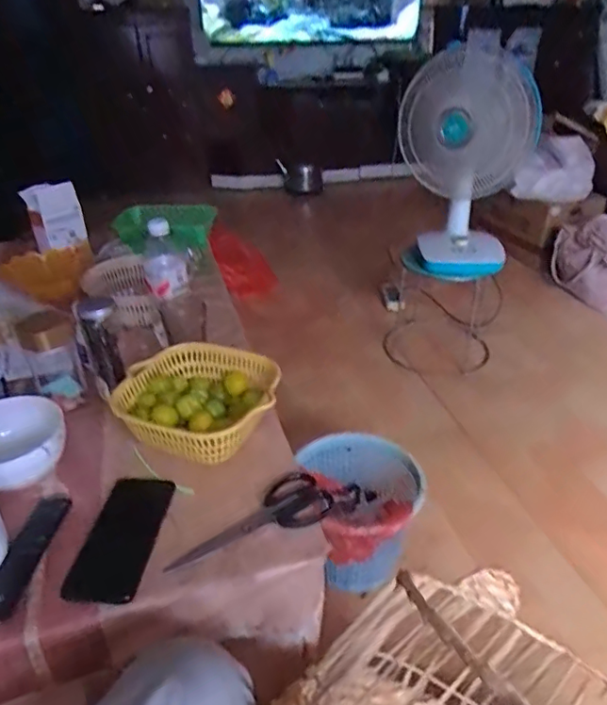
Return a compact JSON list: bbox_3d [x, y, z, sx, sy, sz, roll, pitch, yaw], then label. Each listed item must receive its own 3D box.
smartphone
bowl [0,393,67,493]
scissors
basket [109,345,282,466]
[{"bbox_3d":[-0.204,0.204,0.614,0.075,0.008,0.159,2,32,5],"label":"smartphone"},{"bbox_3d":[-0.379,0.120,0.709,0.130,0.065,0.141,-1,32,0],"label":"bowl"},{"bbox_3d":[-0.062,0.192,0.634,0.196,0.010,0.070,-16,35,-23],"label":"scissors"},{"bbox_3d":[-0.142,0.074,0.763,0.212,0.078,0.200,4,32,9],"label":"basket"}]

